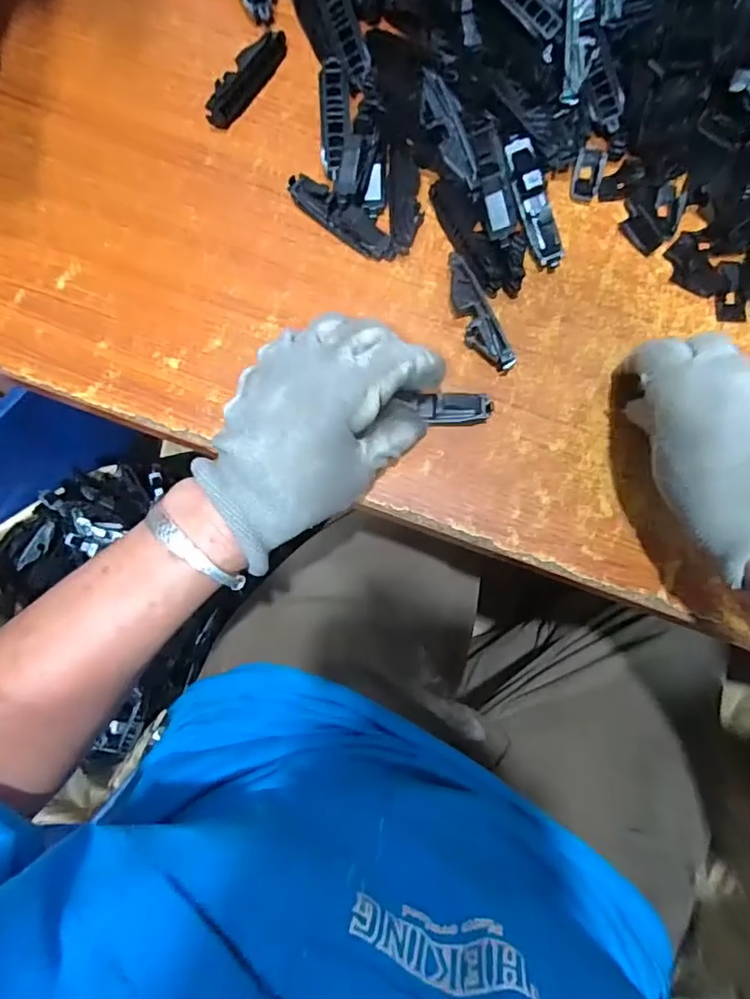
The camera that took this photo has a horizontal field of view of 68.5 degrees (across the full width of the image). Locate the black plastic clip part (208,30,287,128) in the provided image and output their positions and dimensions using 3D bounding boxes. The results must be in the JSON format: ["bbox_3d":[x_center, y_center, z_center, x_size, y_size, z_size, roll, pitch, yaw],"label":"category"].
[{"bbox_3d":[-0.088,-0.285,0.371,0.024,0.014,0.078,35,82,5],"label":"black plastic clip part"}]

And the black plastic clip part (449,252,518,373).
[{"bbox_3d":[0.063,-0.116,0.344,0.018,0.018,0.079,-23,81,-5],"label":"black plastic clip part"}]

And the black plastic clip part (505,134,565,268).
[{"bbox_3d":[0.101,-0.187,0.345,0.018,0.019,0.079,-19,95,-4],"label":"black plastic clip part"}]

